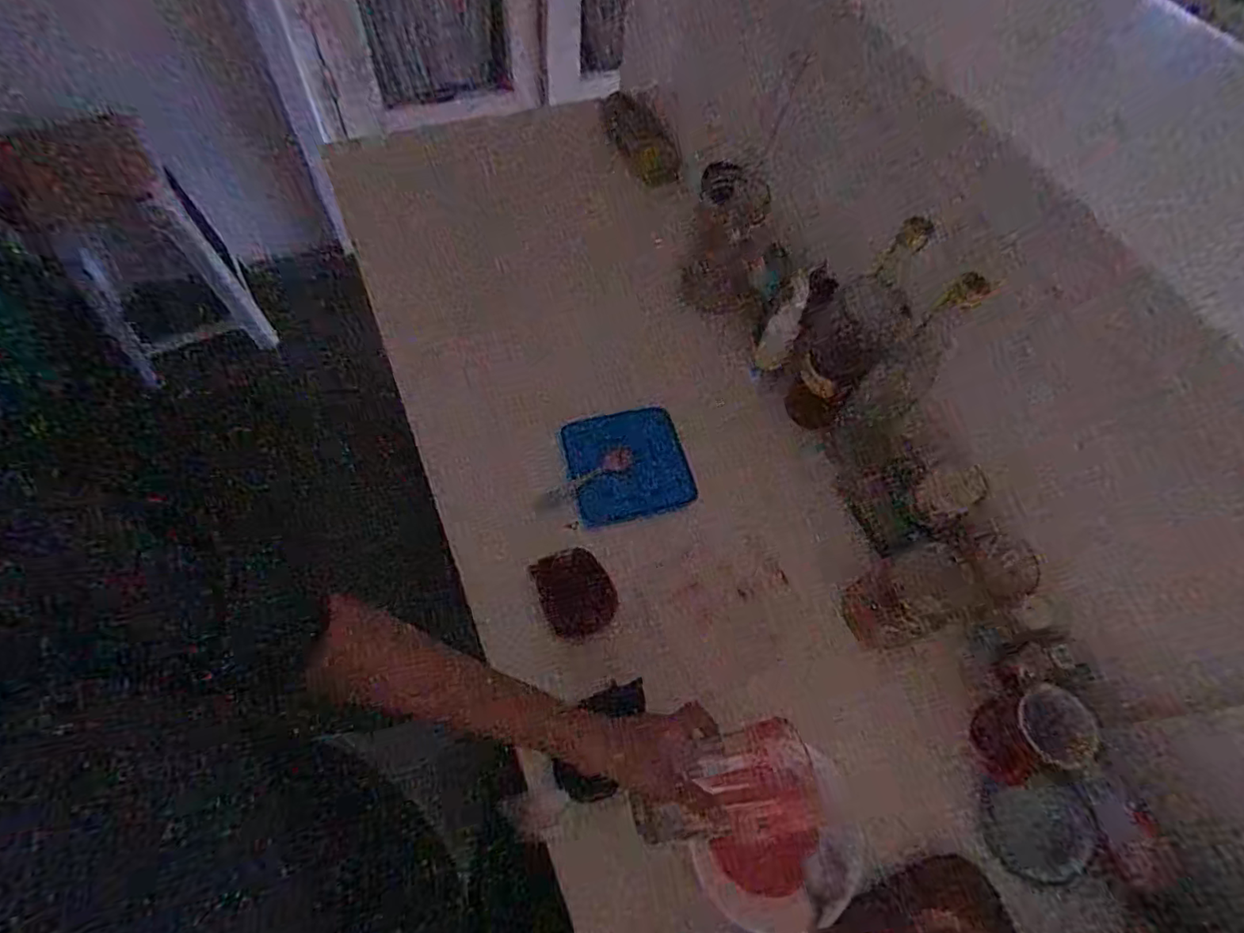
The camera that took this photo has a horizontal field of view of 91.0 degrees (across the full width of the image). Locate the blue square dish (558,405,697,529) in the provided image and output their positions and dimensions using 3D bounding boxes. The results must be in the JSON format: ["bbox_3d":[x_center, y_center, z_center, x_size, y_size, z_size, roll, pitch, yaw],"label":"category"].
[{"bbox_3d":[0.008,-0.001,0.716,0.137,0.011,0.125,-14,84,-12],"label":"blue square dish"}]

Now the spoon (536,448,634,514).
[{"bbox_3d":[-0.044,0.015,0.703,0.126,0.014,0.024,-28,66,-19],"label":"spoon"}]

